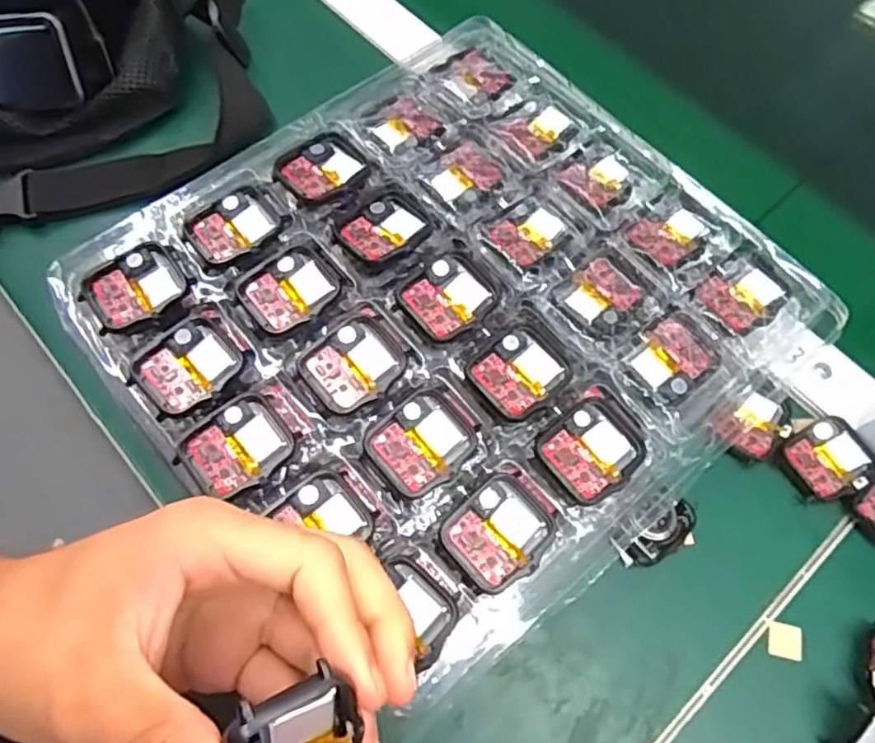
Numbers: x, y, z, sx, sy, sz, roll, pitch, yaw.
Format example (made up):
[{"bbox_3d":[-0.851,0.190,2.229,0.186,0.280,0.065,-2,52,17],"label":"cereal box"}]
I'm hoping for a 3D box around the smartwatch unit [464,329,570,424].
[{"bbox_3d":[0.038,0.001,0.298,0.039,0.006,0.035,-38,72,-16],"label":"smartwatch unit"}]

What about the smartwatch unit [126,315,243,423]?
[{"bbox_3d":[-0.112,-0.003,0.294,0.035,0.008,0.046,40,72,15],"label":"smartwatch unit"}]

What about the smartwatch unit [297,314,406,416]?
[{"bbox_3d":[-0.038,-0.004,0.297,0.044,0.006,0.037,-39,73,-16],"label":"smartwatch unit"}]

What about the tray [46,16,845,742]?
[{"bbox_3d":[0.005,-0.033,0.317,0.290,0.020,0.264,-40,73,-16],"label":"tray"}]

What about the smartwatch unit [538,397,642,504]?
[{"bbox_3d":[0.068,0.035,0.288,0.041,0.005,0.038,-37,72,-15],"label":"smartwatch unit"}]

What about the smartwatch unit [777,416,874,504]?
[{"bbox_3d":[0.209,0.047,0.347,0.041,0.009,0.037,-23,69,-11],"label":"smartwatch unit"}]

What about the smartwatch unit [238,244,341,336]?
[{"bbox_3d":[-0.070,-0.039,0.312,0.045,0.006,0.035,-40,73,-16],"label":"smartwatch unit"}]

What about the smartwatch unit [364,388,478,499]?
[{"bbox_3d":[-0.006,0.031,0.284,0.042,0.008,0.036,-37,72,-15],"label":"smartwatch unit"}]

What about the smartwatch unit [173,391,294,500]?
[{"bbox_3d":[-0.087,0.033,0.281,0.044,0.006,0.035,-36,72,-15],"label":"smartwatch unit"}]

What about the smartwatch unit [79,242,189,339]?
[{"bbox_3d":[-0.144,-0.039,0.310,0.045,0.008,0.035,-31,70,-14],"label":"smartwatch unit"}]

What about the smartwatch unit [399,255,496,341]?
[{"bbox_3d":[0.005,-0.036,0.310,0.039,0.005,0.036,-38,72,-16],"label":"smartwatch unit"}]

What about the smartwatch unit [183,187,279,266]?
[{"bbox_3d":[-0.101,-0.073,0.325,0.044,0.005,0.036,-40,73,-16],"label":"smartwatch unit"}]

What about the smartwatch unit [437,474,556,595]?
[{"bbox_3d":[0.026,0.068,0.274,0.044,0.011,0.038,-39,72,-16],"label":"smartwatch unit"}]

